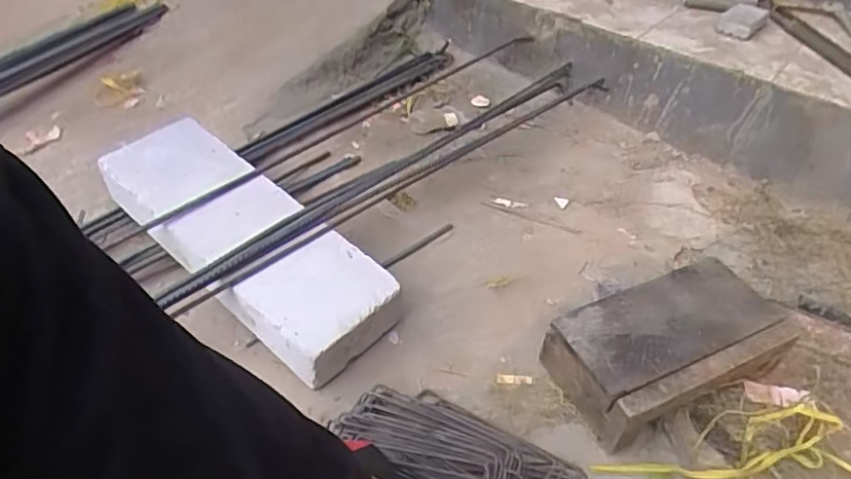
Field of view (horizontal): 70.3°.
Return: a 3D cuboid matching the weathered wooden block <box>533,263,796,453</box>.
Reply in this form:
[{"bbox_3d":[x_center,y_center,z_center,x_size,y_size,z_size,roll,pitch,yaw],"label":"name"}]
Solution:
[{"bbox_3d":[0.390,0.176,0.980,0.353,0.113,0.192,-16,44,-24],"label":"weathered wooden block"}]

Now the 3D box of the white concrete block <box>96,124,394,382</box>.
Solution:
[{"bbox_3d":[-0.357,-0.014,1.146,0.676,0.102,0.224,33,50,28],"label":"white concrete block"}]

